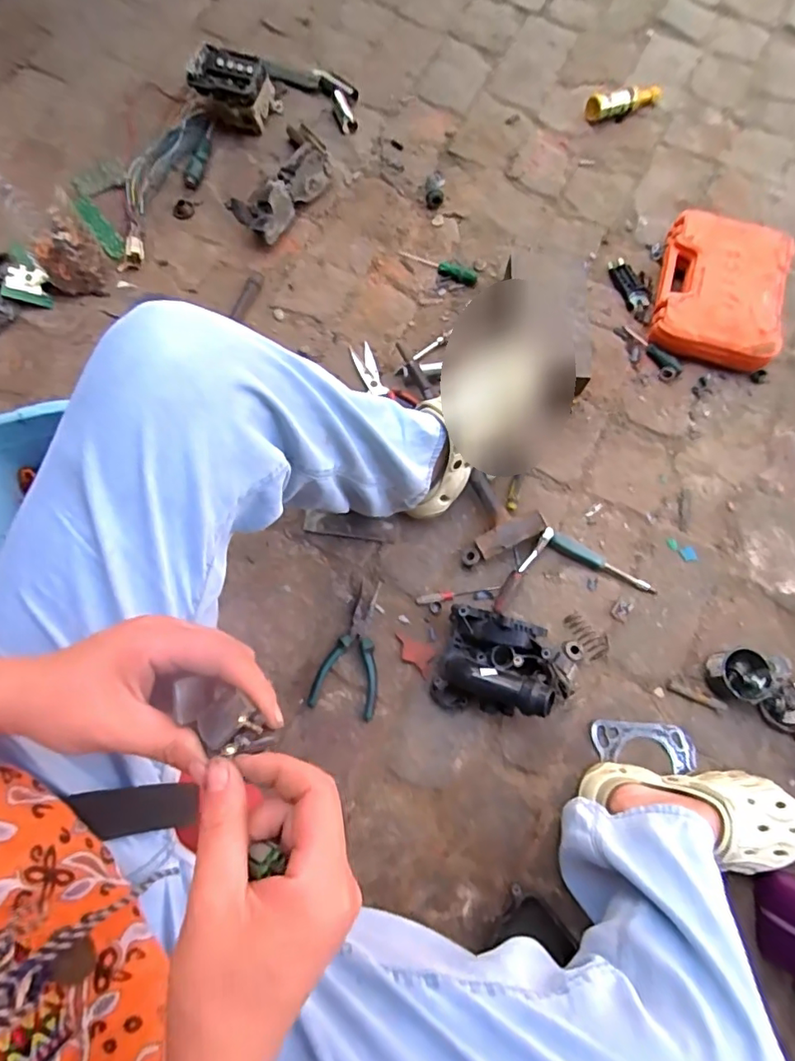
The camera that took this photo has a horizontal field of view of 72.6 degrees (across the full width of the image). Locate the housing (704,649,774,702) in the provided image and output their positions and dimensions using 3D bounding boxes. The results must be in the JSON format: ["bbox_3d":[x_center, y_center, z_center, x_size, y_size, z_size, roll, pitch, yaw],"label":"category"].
[{"bbox_3d":[0.455,0.195,0.725,0.069,0.043,0.067,-11,75,-2],"label":"housing"}]

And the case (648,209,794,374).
[{"bbox_3d":[0.519,-0.386,0.872,0.191,0.060,0.241,13,74,3],"label":"case"}]

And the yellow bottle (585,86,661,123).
[{"bbox_3d":[0.419,-0.791,0.991,0.147,0.040,0.045,-21,75,-6],"label":"yellow bottle"}]

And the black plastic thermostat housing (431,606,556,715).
[{"bbox_3d":[0.127,0.173,0.704,0.145,0.098,0.132,9,75,3],"label":"black plastic thermostat housing"}]

